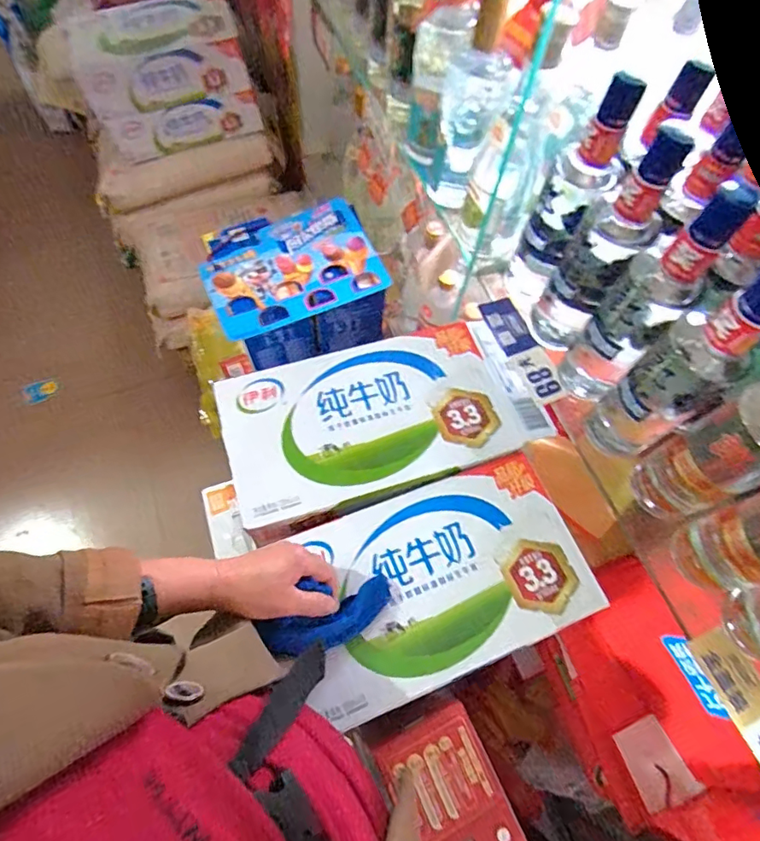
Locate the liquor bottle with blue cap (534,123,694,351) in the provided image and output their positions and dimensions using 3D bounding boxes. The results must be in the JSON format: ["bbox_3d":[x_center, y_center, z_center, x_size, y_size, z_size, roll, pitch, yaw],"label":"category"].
[{"bbox_3d":[0.216,-0.163,0.519,0.066,0.246,0.058,32,67,11],"label":"liquor bottle with blue cap"}]

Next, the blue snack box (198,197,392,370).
[{"bbox_3d":[-0.167,-0.264,0.995,0.310,0.138,0.228,-22,68,-13],"label":"blue snack box"}]

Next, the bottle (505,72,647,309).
[{"bbox_3d":[0.188,-0.219,0.544,0.063,0.247,0.057,22,65,7],"label":"bottle"}]

